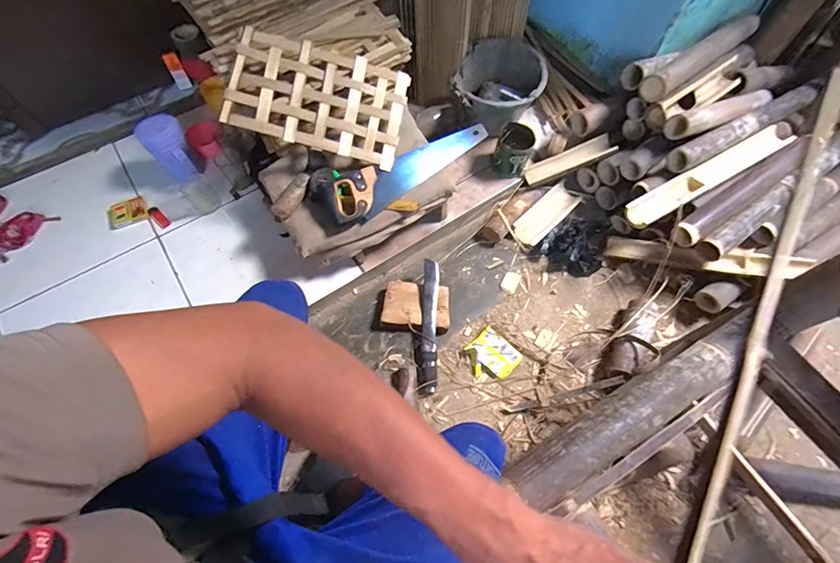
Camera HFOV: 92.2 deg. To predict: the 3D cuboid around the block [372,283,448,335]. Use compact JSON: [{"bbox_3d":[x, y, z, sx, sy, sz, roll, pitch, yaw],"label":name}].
[{"bbox_3d":[-0.019,0.062,1.028,0.192,0.051,0.119,7,65,4],"label":"block"}]

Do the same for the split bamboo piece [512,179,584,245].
[{"bbox_3d":[0.357,-0.189,1.138,0.222,0.042,0.082,-40,71,-17],"label":"split bamboo piece"}]

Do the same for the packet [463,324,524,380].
[{"bbox_3d":[0.176,0.184,0.994,0.113,0.032,0.115,-39,70,-17],"label":"packet"}]

